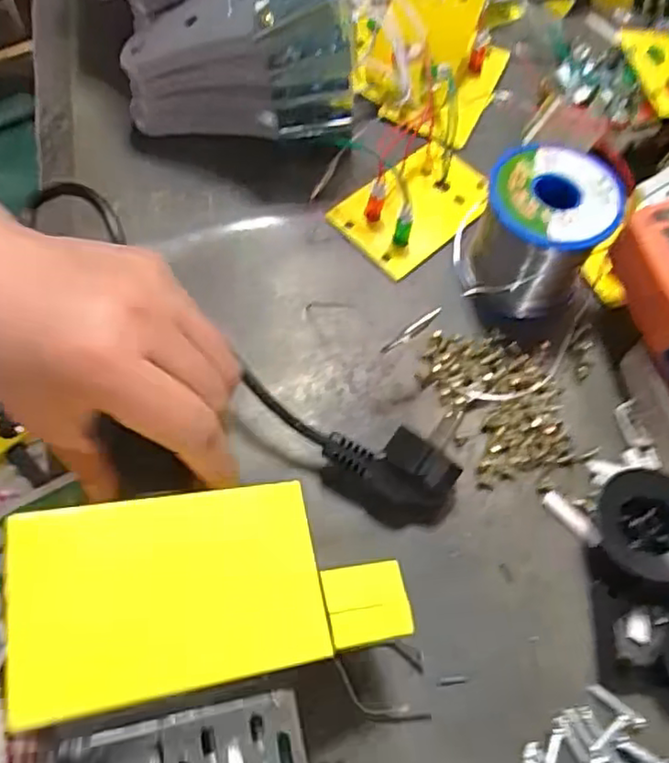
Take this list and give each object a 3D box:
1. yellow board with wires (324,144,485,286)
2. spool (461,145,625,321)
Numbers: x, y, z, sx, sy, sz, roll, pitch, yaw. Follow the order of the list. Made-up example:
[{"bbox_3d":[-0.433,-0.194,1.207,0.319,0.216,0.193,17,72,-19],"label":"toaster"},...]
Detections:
[{"bbox_3d":[0.050,-0.107,0.368,0.094,0.026,0.057,-39,72,-20],"label":"yellow board with wires"},{"bbox_3d":[0.106,-0.080,0.334,0.061,0.061,0.062,16,64,4],"label":"spool"}]

